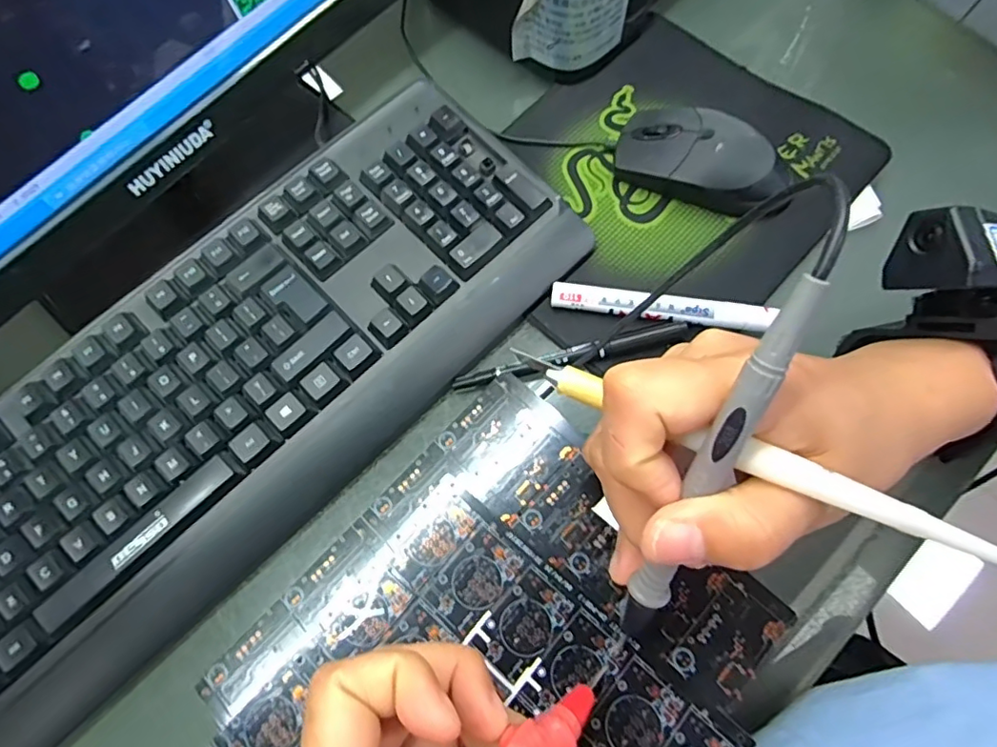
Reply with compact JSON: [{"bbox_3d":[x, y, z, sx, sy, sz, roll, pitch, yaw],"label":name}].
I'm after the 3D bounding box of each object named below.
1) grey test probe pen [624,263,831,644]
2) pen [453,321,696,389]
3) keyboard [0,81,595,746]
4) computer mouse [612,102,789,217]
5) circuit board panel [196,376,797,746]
[{"bbox_3d":[0.057,0.037,0.168,0.011,0.140,0.014,18,31,8],"label":"grey test probe pen"},{"bbox_3d":[0.042,-0.011,0.335,0.138,0.009,0.010,-13,71,-3],"label":"pen"},{"bbox_3d":[-0.146,0.007,0.323,0.424,0.039,0.157,-43,75,-12],"label":"keyboard"},{"bbox_3d":[0.133,-0.137,0.367,0.114,0.036,0.056,26,73,10],"label":"computer mouse"},{"bbox_3d":[-0.012,0.121,0.203,0.159,0.004,0.207,38,75,17],"label":"circuit board panel"}]

